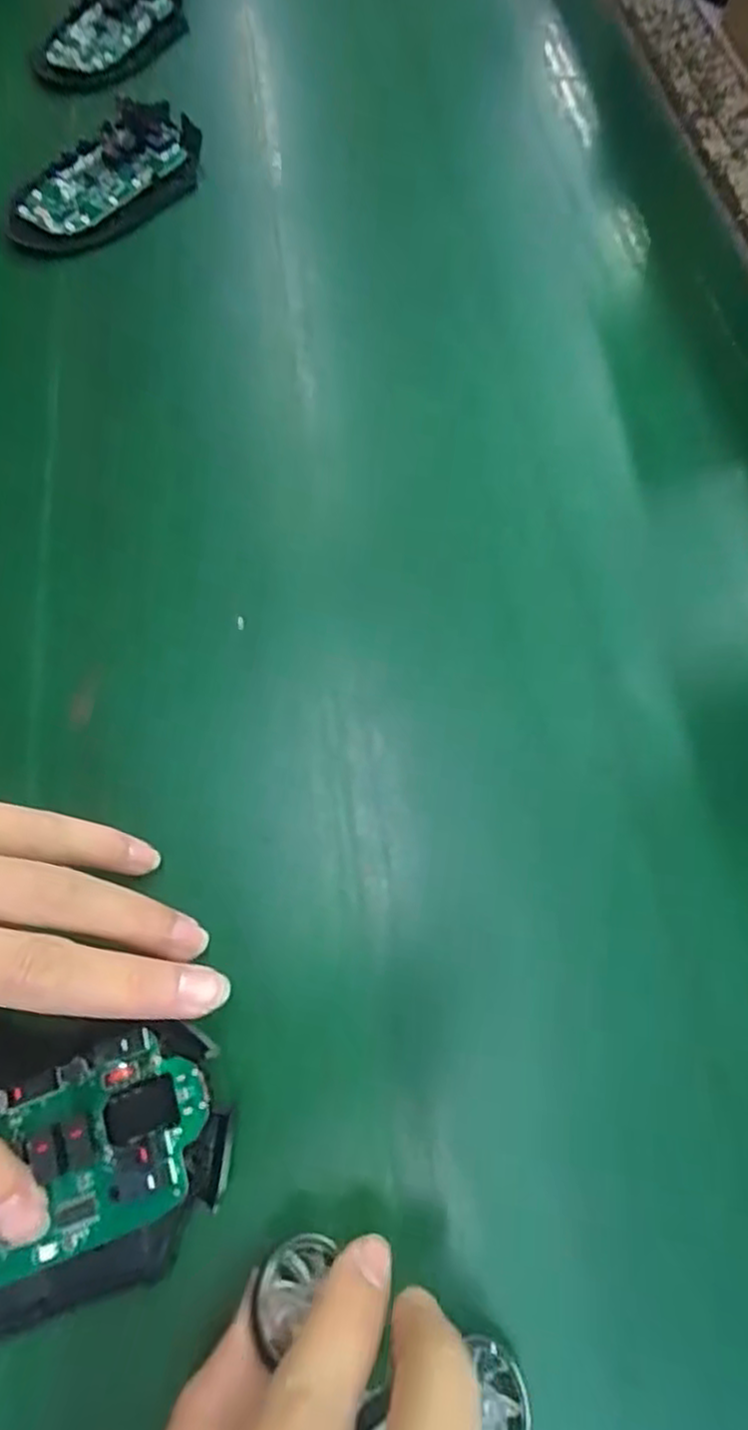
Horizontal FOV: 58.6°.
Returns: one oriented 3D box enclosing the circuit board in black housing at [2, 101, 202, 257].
[{"bbox_3d":[-0.142,-0.294,0.365,0.069,0.017,0.123,29,73,13],"label":"circuit board in black housing"}]

